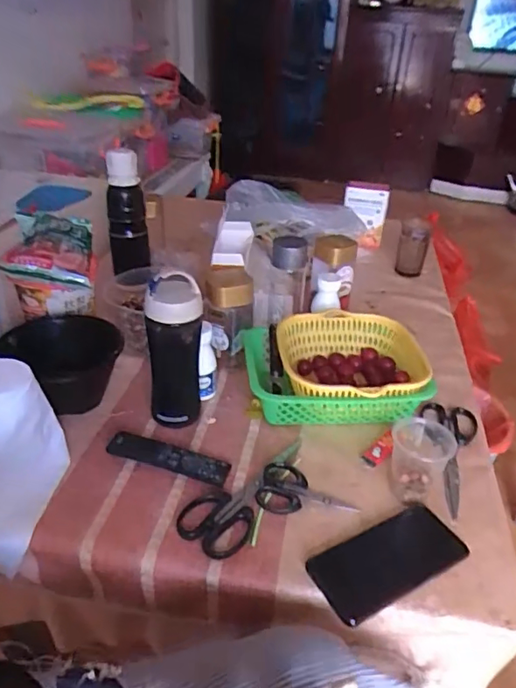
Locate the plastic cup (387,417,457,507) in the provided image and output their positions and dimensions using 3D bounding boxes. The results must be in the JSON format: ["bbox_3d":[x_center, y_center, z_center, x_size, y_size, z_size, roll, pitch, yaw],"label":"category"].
[{"bbox_3d":[0.185,0.133,0.609,0.068,0.068,0.071,2,32,-1],"label":"plastic cup"}]

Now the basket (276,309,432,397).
[{"bbox_3d":[0.134,0.034,0.759,0.195,0.075,0.195,1,32,-3],"label":"basket"}]

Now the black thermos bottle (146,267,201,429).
[{"bbox_3d":[-0.104,0.010,0.659,0.067,0.206,0.059,-3,33,-9],"label":"black thermos bottle"}]

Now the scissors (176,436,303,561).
[{"bbox_3d":[-0.005,0.168,0.609,0.074,0.011,0.192,27,39,32],"label":"scissors"}]

